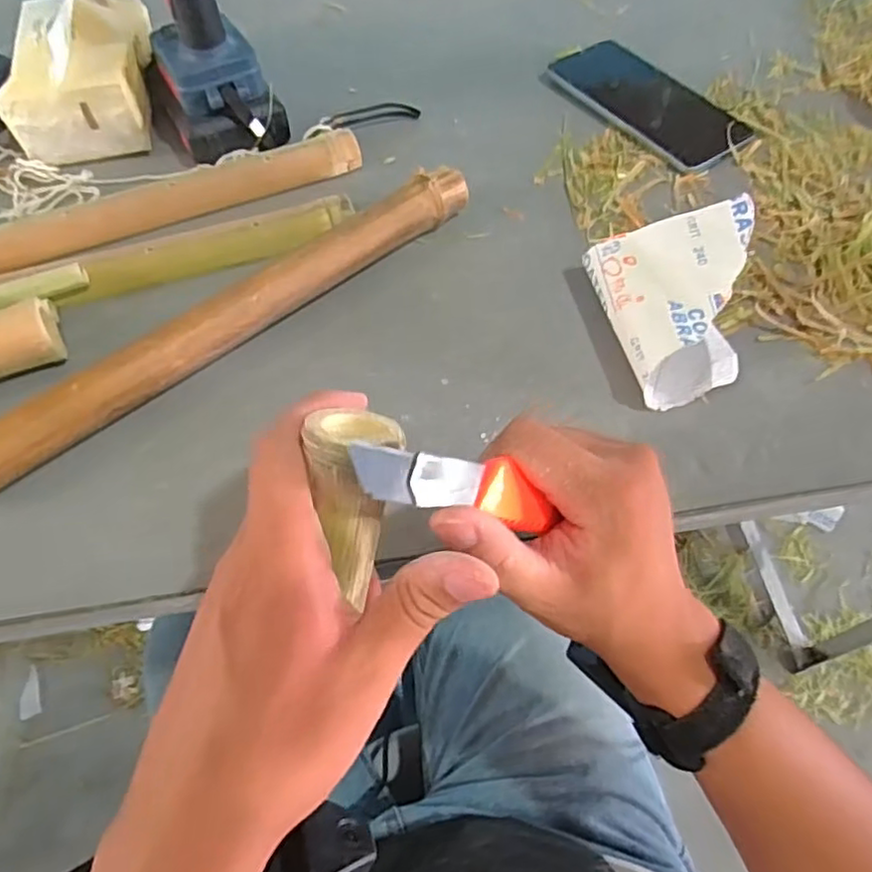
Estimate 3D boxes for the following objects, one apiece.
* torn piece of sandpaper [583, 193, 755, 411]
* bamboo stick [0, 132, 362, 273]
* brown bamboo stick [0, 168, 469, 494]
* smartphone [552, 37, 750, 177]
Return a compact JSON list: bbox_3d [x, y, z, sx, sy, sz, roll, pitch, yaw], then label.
[{"bbox_3d":[0.142,-0.078,0.372,0.079,0.057,0.100,-10,59,-6],"label":"torn piece of sandpaper"},{"bbox_3d":[-0.211,-0.149,0.442,0.331,0.027,0.025,-22,61,-13],"label":"bamboo stick"},{"bbox_3d":[-0.115,-0.070,0.383,0.331,0.035,0.024,-36,65,-20],"label":"brown bamboo stick"},{"bbox_3d":[0.165,-0.261,0.507,0.067,0.014,0.155,-31,64,-17],"label":"smartphone"}]

